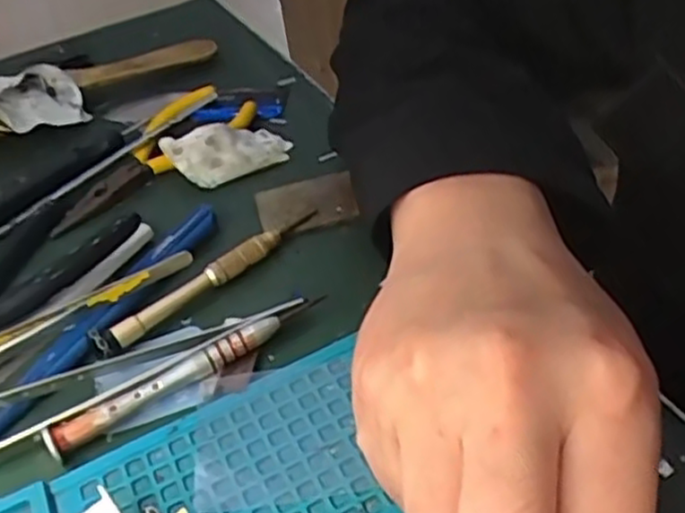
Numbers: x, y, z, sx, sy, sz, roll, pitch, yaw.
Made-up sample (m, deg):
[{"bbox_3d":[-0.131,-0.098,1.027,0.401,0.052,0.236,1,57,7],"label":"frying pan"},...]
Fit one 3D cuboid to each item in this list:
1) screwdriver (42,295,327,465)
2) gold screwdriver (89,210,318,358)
[{"bbox_3d":[-0.058,0.043,0.272,0.110,0.010,0.012,-27,46,-21],"label":"screwdriver"},{"bbox_3d":[-0.056,0.008,0.307,0.008,0.013,0.113,30,53,34],"label":"gold screwdriver"}]

